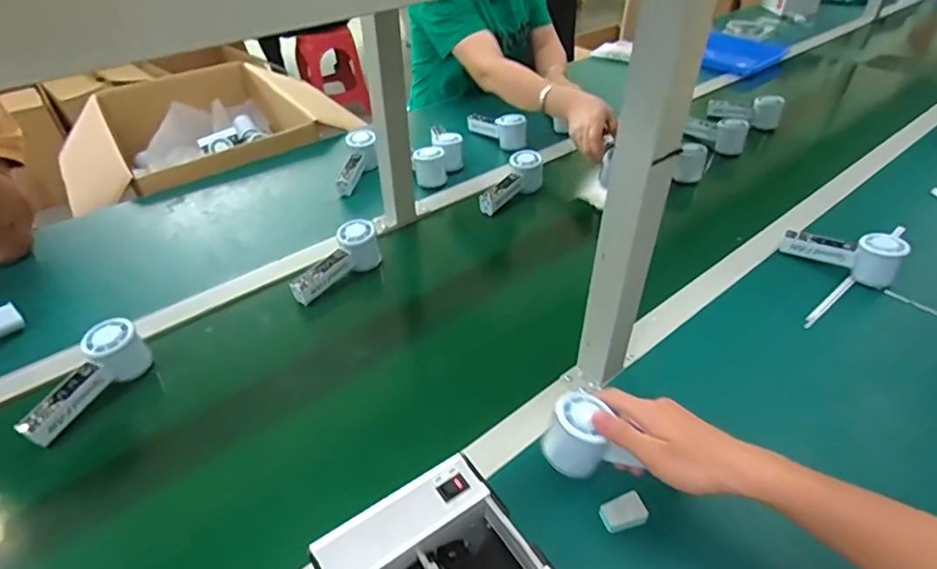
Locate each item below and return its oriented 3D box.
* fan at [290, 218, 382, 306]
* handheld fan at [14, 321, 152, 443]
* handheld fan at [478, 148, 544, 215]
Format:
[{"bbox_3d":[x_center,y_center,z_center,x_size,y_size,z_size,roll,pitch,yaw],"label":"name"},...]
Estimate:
[{"bbox_3d":[-0.198,-0.033,0.793,0.047,0.066,0.147,30,50,32],"label":"fan"},{"bbox_3d":[-0.450,0.110,0.628,0.043,0.067,0.147,18,44,21],"label":"handheld fan"},{"bbox_3d":[0.076,-0.170,0.966,0.151,0.075,0.052,-41,53,-18],"label":"handheld fan"}]

